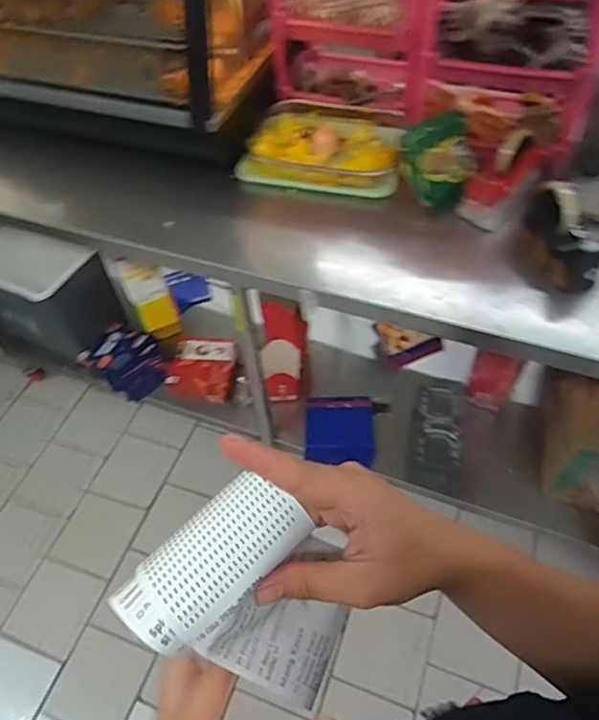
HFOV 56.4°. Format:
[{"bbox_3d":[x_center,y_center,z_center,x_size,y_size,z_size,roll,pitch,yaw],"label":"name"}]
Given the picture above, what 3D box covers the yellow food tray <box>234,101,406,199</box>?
[{"bbox_3d":[0.051,-0.425,1.100,0.297,0.065,0.211,7,54,9],"label":"yellow food tray"}]

